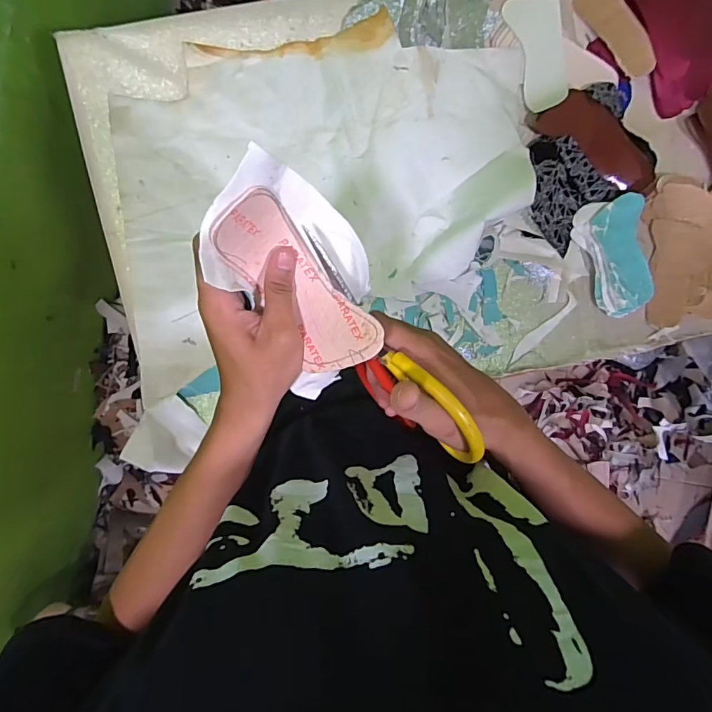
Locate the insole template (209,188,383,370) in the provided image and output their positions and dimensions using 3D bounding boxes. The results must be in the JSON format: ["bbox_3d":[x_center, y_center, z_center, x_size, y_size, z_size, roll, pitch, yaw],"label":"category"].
[{"bbox_3d":[-0.040,-0.045,0.301,0.052,0.052,0.125,-40,111,0],"label":"insole template"}]

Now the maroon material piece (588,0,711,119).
[{"bbox_3d":[0.463,-0.485,0.673,0.240,0.022,0.223,-9,99,0],"label":"maroon material piece"}]

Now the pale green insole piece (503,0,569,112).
[{"bbox_3d":[0.264,-0.440,0.649,0.066,0.009,0.154,-9,100,30],"label":"pale green insole piece"}]

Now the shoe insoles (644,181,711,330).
[{"bbox_3d":[0.529,-0.161,0.702,0.125,0.074,0.222,-5,96,-4],"label":"shoe insoles"}]

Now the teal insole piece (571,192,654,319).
[{"bbox_3d":[0.405,-0.151,0.702,0.092,0.048,0.180,-18,97,-3],"label":"teal insole piece"}]

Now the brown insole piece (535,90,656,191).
[{"bbox_3d":[0.364,-0.322,0.665,0.184,0.027,0.066,30,92,-7],"label":"brown insole piece"}]

